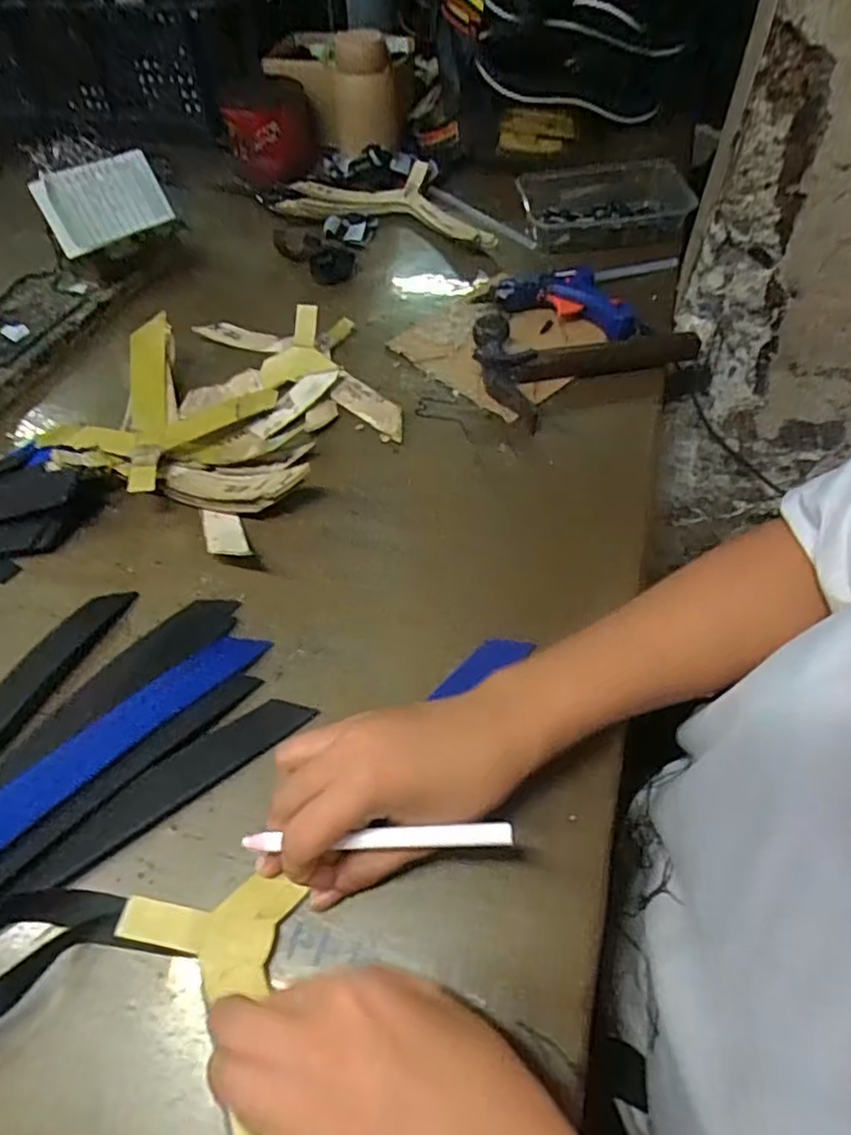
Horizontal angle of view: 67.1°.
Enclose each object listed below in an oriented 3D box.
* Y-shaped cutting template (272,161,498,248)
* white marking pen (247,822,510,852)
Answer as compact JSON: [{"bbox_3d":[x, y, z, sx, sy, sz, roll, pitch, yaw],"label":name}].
[{"bbox_3d":[-0.032,-0.410,0.719,0.265,0.032,0.129,17,55,15],"label":"Y-shaped cutting template"},{"bbox_3d":[-0.022,0.122,0.292,0.121,0.005,0.008,-4,53,6],"label":"white marking pen"}]

